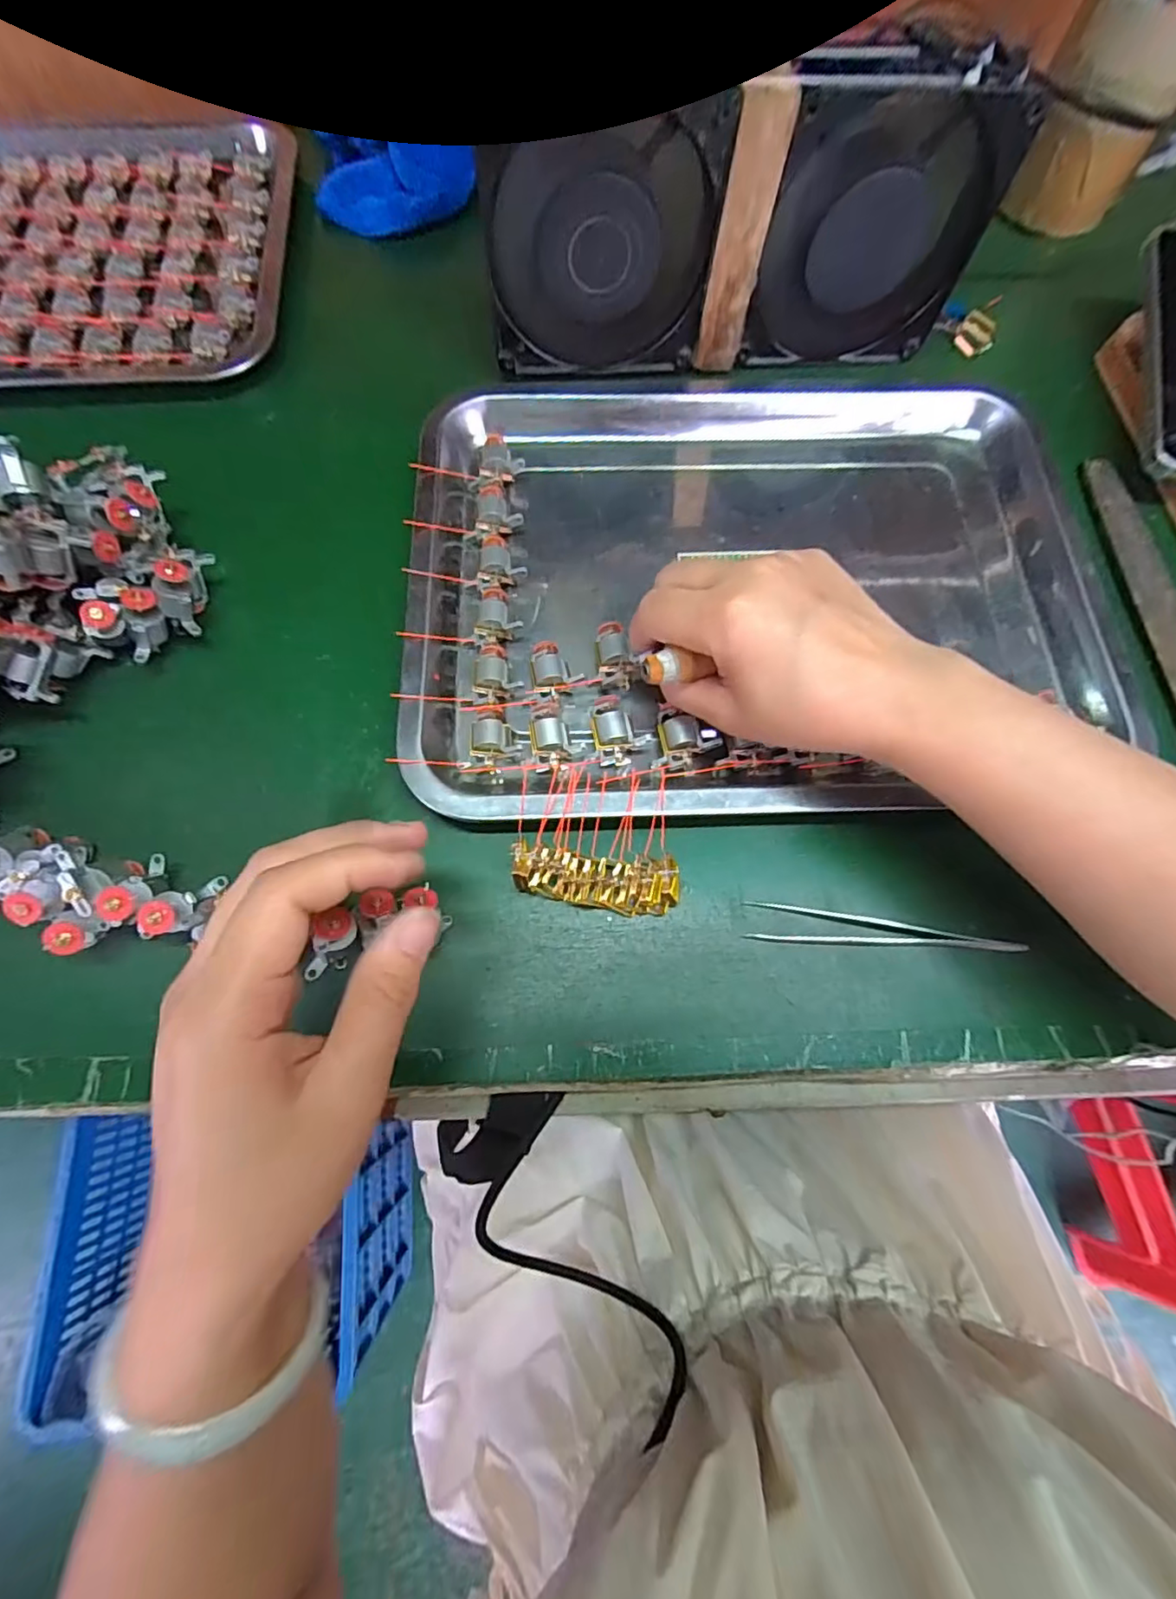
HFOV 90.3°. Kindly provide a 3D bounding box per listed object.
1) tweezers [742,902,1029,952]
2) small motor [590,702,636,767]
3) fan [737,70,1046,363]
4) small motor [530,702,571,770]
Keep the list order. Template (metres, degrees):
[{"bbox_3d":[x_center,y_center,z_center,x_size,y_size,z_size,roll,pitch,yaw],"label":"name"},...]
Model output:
[{"bbox_3d":[0.128,0.058,0.255,0.113,0.011,0.016,7,72,1],"label":"tweezers"},{"bbox_3d":[0.011,-0.031,0.279,0.018,0.012,0.030,-11,73,-5],"label":"small motor"},{"bbox_3d":[0.152,-0.309,0.319,0.121,0.111,0.034,-5,73,-3],"label":"fan"},{"bbox_3d":[-0.018,-0.030,0.279,0.017,0.011,0.033,-7,73,-4],"label":"small motor"}]

